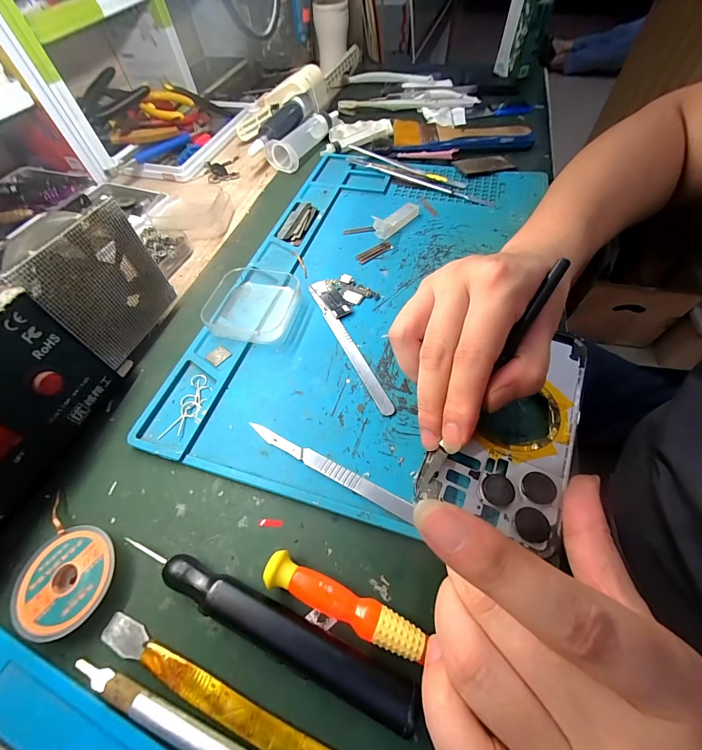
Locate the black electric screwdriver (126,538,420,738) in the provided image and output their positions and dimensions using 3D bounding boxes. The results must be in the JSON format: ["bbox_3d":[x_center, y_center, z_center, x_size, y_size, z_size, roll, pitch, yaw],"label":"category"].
[{"bbox_3d":[-0.039,0.110,0.144,0.137,0.016,0.020,17,60,13],"label":"black electric screwdriver"}]

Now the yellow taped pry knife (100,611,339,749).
[{"bbox_3d":[-0.058,0.136,0.138,0.120,0.005,0.012,18,60,14],"label":"yellow taped pry knife"}]

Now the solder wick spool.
[{"bbox_3d":[-0.139,0.096,0.160,0.047,0.011,0.053,1,57,3],"label":"solder wick spool"}]

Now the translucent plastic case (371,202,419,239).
[{"bbox_3d":[0.042,-0.146,0.299,0.013,0.018,0.054,38,66,23],"label":"translucent plastic case"}]

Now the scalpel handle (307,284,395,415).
[{"bbox_3d":[-0.004,-0.024,0.233,0.010,0.004,0.126,-24,60,-12],"label":"scalpel handle"}]

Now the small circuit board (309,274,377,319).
[{"bbox_3d":[-0.008,-0.067,0.261,0.039,0.004,0.044,-33,62,-17],"label":"small circuit board"}]

